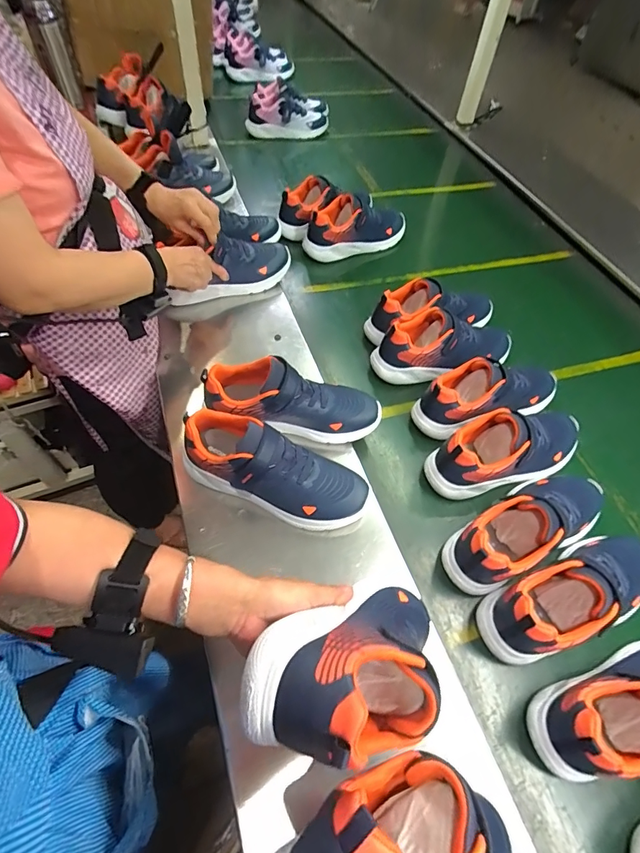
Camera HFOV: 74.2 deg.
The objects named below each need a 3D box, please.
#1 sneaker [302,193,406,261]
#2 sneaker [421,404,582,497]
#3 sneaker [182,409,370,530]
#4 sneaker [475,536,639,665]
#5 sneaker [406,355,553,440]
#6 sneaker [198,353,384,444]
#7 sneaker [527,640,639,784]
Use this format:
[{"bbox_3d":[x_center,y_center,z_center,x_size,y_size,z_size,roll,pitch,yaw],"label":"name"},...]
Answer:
[{"bbox_3d":[0.075,-0.455,0.961,0.227,0.100,0.077,-13,58,-13],"label":"sneaker"},{"bbox_3d":[0.291,0.030,0.643,0.262,0.114,0.103,-13,58,-14],"label":"sneaker"},{"bbox_3d":[-0.060,0.053,0.567,0.256,0.098,0.093,22,57,10],"label":"sneaker"},{"bbox_3d":[0.324,0.205,0.522,0.253,0.109,0.094,-17,59,-16],"label":"sneaker"},{"bbox_3d":[0.288,-0.053,0.707,0.267,0.115,0.100,-17,59,-16],"label":"sneaker"},{"bbox_3d":[-0.036,-0.044,0.627,0.250,0.100,0.081,4,56,-2],"label":"sneaker"},{"bbox_3d":[0.358,0.299,0.456,0.261,0.096,0.091,-12,58,-13],"label":"sneaker"}]

